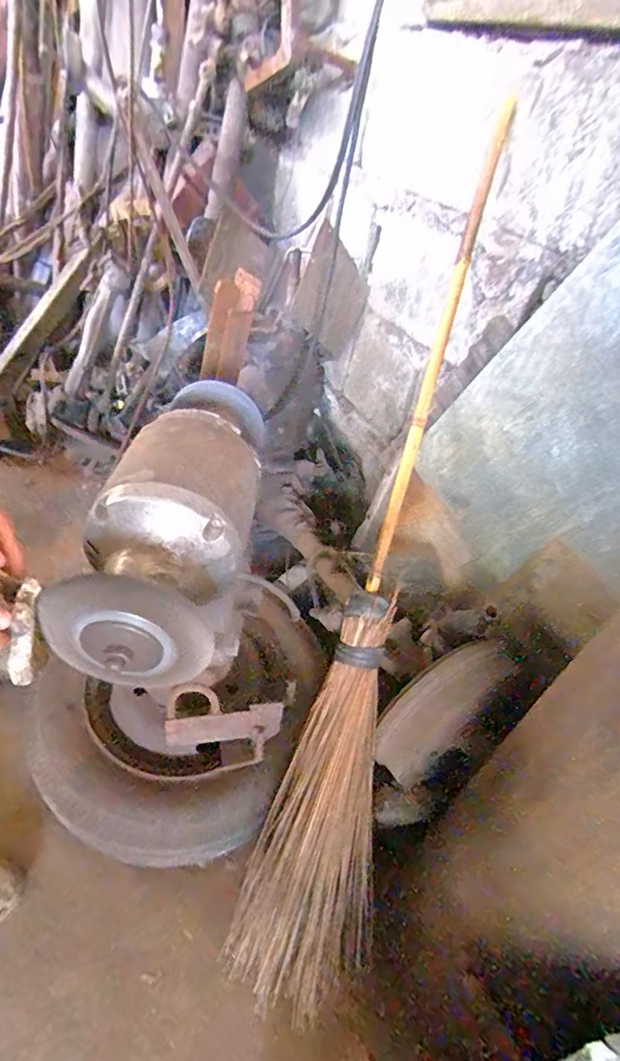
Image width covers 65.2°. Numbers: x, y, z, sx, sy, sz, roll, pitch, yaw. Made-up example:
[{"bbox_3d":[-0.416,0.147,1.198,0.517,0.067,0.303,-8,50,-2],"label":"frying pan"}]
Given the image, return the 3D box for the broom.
[{"bbox_3d":[0.124,-0.007,0.679,0.161,0.076,1.240,15,83,8],"label":"broom"}]

